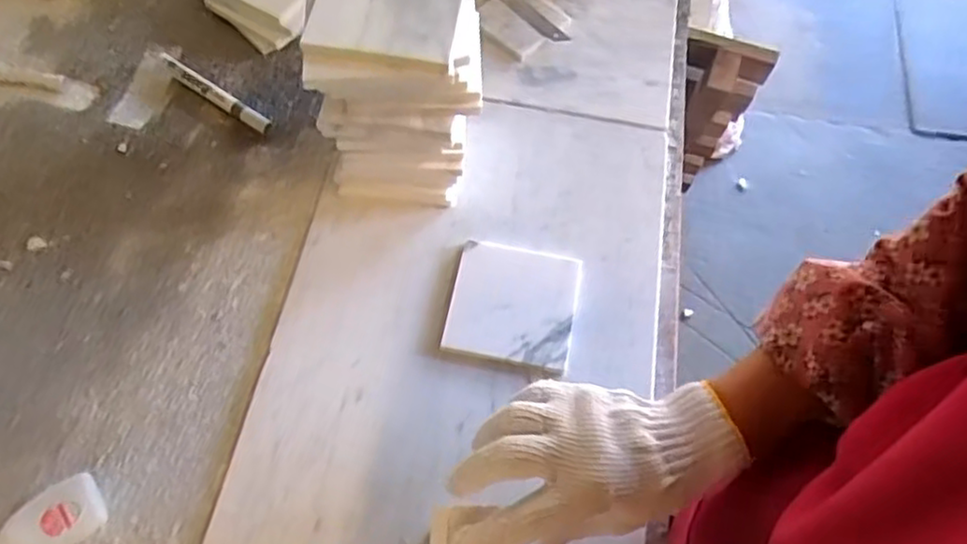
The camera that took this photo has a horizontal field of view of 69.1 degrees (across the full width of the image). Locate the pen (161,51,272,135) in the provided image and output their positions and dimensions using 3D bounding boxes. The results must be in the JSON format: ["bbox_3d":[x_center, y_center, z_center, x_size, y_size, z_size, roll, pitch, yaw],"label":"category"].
[{"bbox_3d":[-0.255,-0.171,0.672,0.133,0.018,0.018,33,66,15],"label":"pen"}]

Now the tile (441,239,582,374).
[{"bbox_3d":[0.025,0.025,0.576,0.099,0.016,0.100,10,62,4],"label":"tile"}]

